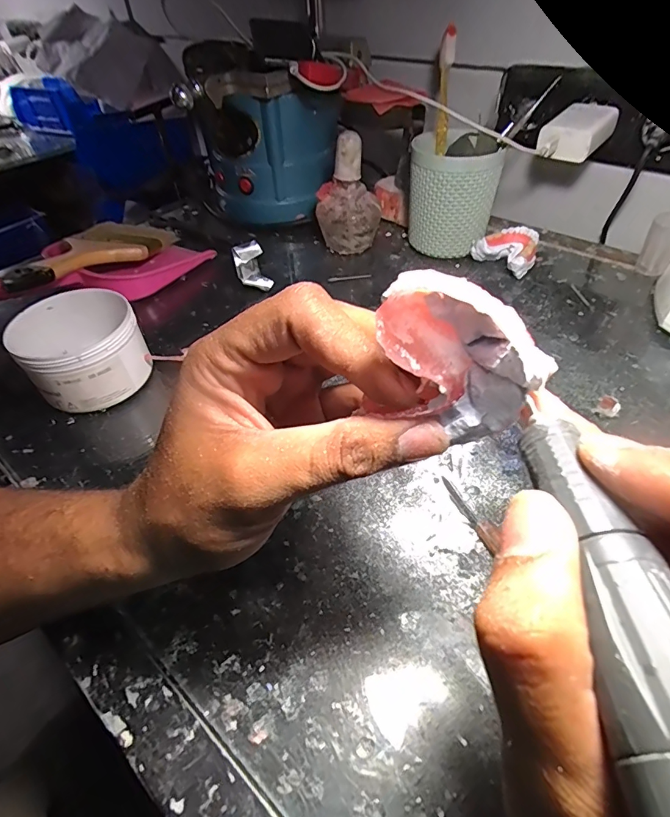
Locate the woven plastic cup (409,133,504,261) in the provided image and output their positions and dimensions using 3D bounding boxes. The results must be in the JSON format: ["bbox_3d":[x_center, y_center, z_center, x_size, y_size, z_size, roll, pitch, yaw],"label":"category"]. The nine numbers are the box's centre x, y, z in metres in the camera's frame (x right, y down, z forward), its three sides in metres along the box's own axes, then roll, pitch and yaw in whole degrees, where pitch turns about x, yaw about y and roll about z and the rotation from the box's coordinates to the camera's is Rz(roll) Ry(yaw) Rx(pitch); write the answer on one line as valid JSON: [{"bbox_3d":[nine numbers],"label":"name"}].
[{"bbox_3d":[0.129,-0.236,0.494,0.091,0.110,0.087,8,48,10],"label":"woven plastic cup"}]

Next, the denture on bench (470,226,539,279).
[{"bbox_3d":[0.187,-0.173,0.487,0.064,0.035,0.057,19,51,20],"label":"denture on bench"}]

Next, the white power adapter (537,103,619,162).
[{"bbox_3d":[0.255,-0.290,0.460,0.050,0.032,0.087,32,56,29],"label":"white power adapter"}]

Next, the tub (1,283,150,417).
[{"bbox_3d":[-0.207,-0.050,0.368,0.087,0.066,0.094,-2,47,2],"label":"tub"}]

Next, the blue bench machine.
[{"bbox_3d":[-0.091,-0.349,0.566,0.175,0.189,0.153,-11,47,-7],"label":"blue bench machine"}]

